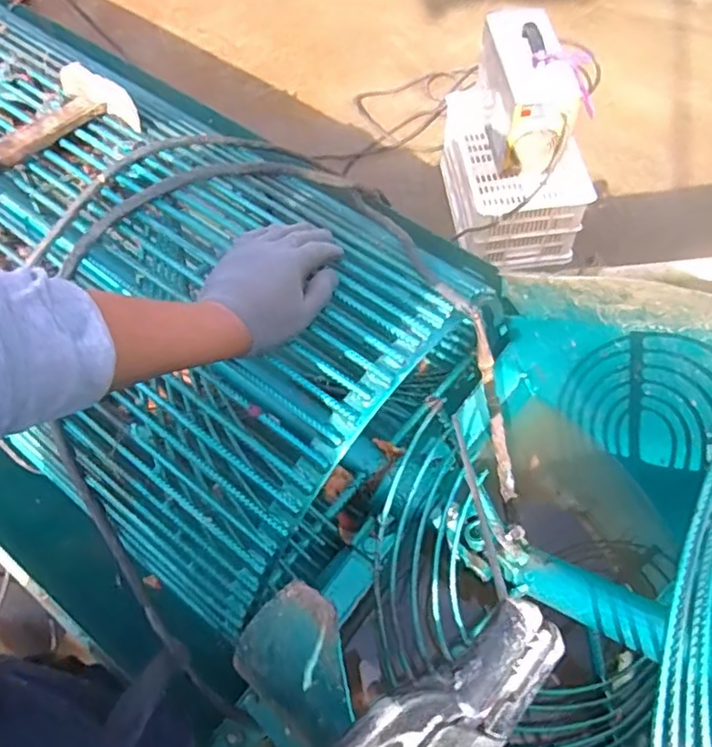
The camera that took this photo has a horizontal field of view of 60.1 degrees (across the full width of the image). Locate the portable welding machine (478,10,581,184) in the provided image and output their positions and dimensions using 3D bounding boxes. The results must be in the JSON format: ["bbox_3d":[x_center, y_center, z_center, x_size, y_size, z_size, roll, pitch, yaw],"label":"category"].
[{"bbox_3d":[0.424,-0.707,1.540,0.159,0.234,0.367,-6,63,-1],"label":"portable welding machine"}]

